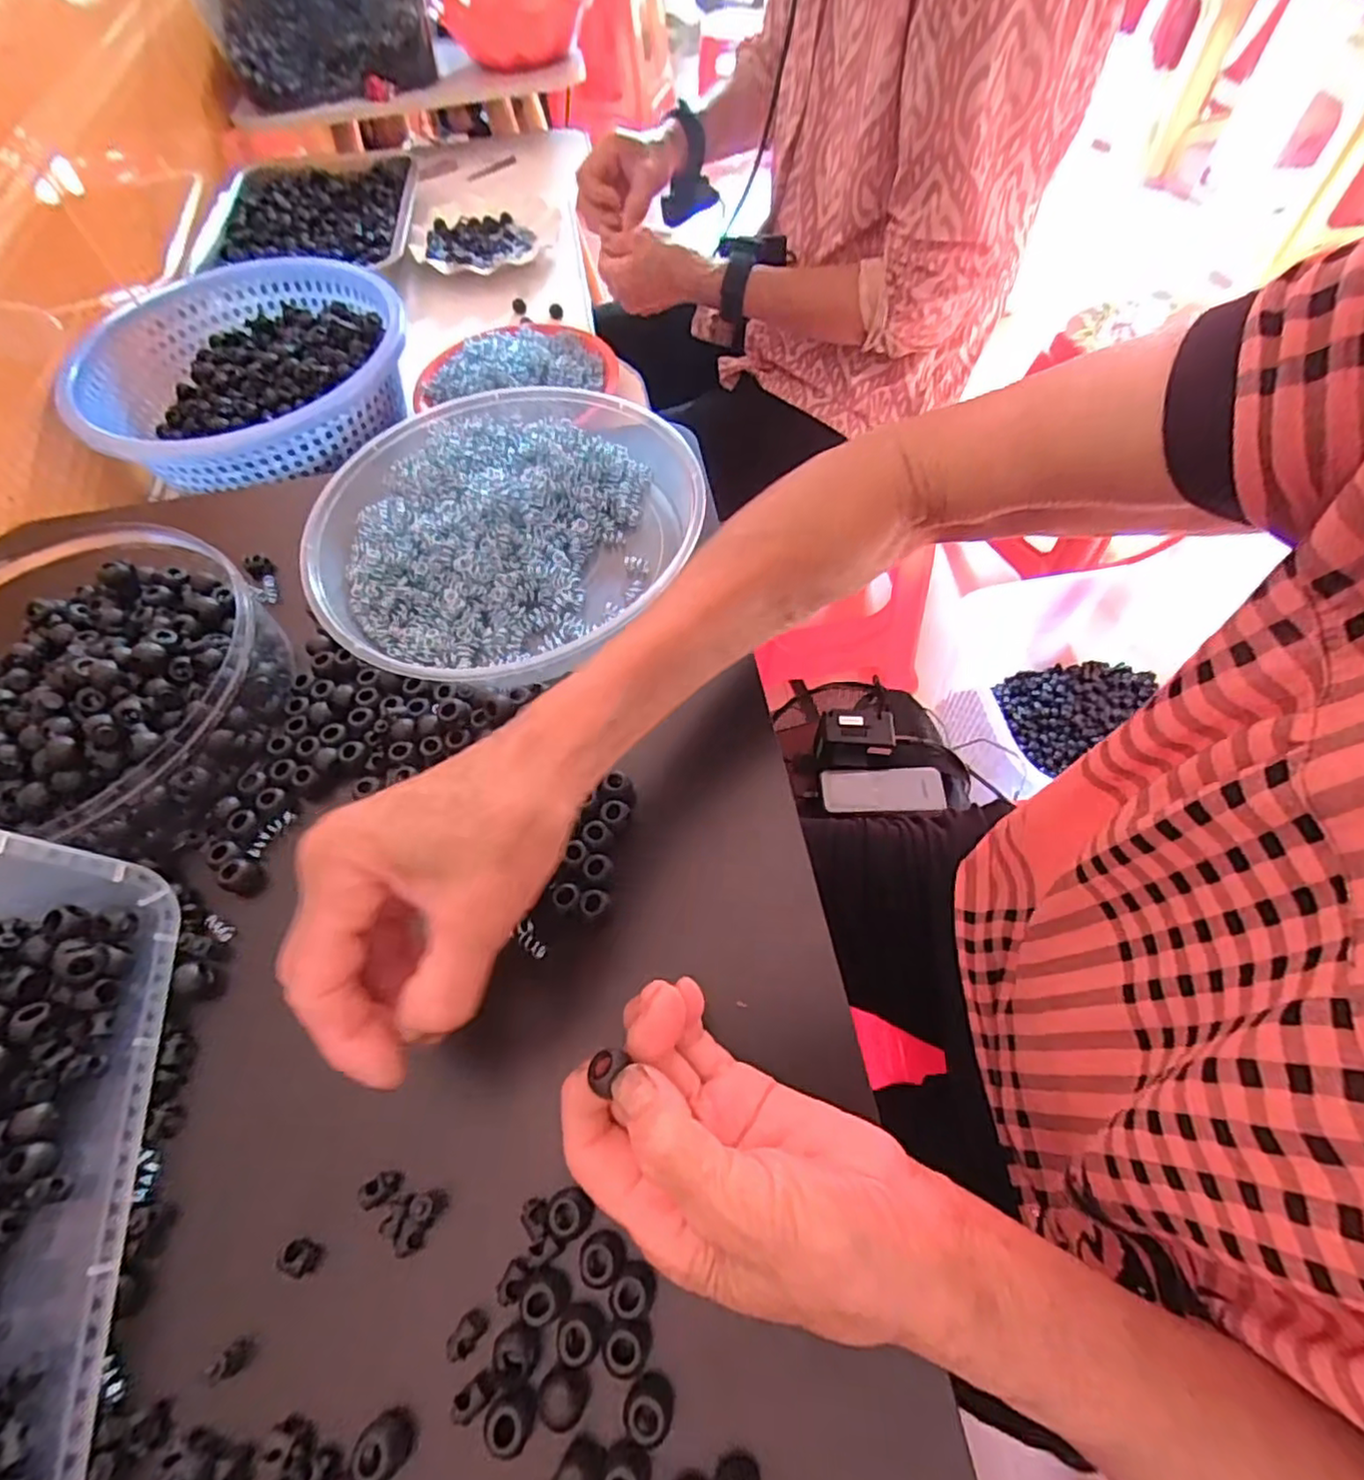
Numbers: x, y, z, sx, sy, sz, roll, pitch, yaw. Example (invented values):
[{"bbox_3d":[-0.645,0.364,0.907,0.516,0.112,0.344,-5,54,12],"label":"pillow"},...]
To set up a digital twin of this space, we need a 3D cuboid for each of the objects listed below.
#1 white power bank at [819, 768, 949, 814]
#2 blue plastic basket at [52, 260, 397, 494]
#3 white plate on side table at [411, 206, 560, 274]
[{"bbox_3d":[0.218,0.054,0.725,0.130,0.015,0.046,-2,60,2],"label":"white power bank"},{"bbox_3d":[-0.368,-0.321,0.591,0.250,0.075,0.275,-8,59,-1],"label":"blue plastic basket"},{"bbox_3d":[-0.240,-0.613,0.807,0.170,0.021,0.149,-14,60,-5],"label":"white plate on side table"}]

